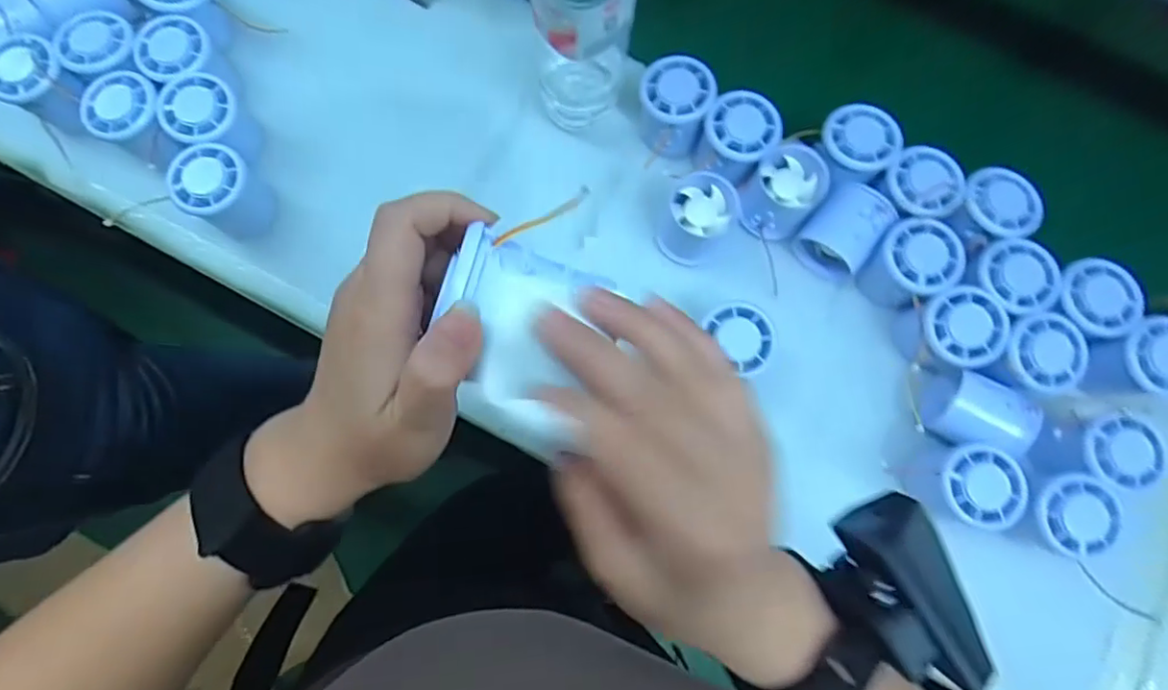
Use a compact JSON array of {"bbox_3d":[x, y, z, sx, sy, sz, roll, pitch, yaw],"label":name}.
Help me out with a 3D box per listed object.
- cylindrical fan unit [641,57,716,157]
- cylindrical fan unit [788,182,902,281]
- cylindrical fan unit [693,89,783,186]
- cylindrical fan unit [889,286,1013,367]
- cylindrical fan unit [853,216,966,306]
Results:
[{"bbox_3d":[0.071,-0.187,0.463,0.053,0.050,0.055,0,79,-1],"label":"cylindrical fan unit"},{"bbox_3d":[0.199,-0.088,0.450,0.052,0.048,0.066,33,96,11],"label":"cylindrical fan unit"},{"bbox_3d":[0.120,-0.159,0.460,0.056,0.050,0.055,0,79,-1],"label":"cylindrical fan unit"},{"bbox_3d":[0.266,-0.008,0.433,0.056,0.058,0.054,0,79,-1],"label":"cylindrical fan unit"},{"bbox_3d":[0.244,-0.060,0.442,0.051,0.051,0.054,0,79,-1],"label":"cylindrical fan unit"}]

